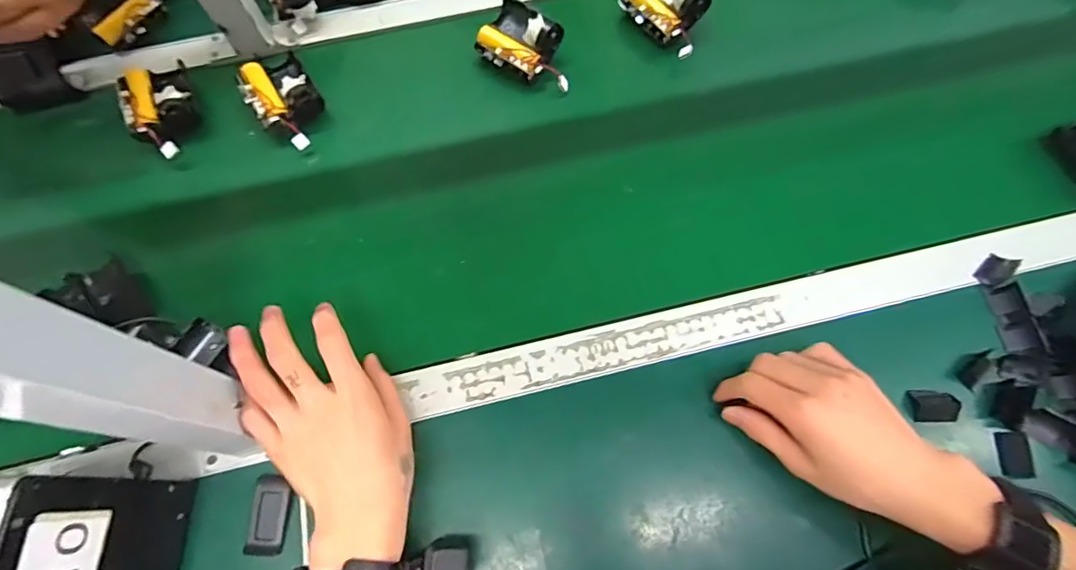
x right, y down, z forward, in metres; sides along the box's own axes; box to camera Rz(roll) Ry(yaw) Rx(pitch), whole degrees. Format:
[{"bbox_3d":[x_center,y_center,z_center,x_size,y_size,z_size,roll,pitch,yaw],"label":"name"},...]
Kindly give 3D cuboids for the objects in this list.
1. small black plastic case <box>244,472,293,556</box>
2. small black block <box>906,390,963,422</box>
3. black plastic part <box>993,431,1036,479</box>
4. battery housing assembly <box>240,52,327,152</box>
[{"bbox_3d":[-0.204,0.174,0.396,0.025,0.012,0.056,-2,68,2],"label":"small black plastic case"},{"bbox_3d":[0.316,0.096,0.414,0.036,0.011,0.025,-2,68,2],"label":"small black block"},{"bbox_3d":[0.369,0.131,0.402,0.025,0.006,0.034,8,68,6],"label":"black plastic part"},{"bbox_3d":[-0.259,-0.189,0.540,0.065,0.038,0.104,-36,70,-11],"label":"battery housing assembly"}]

